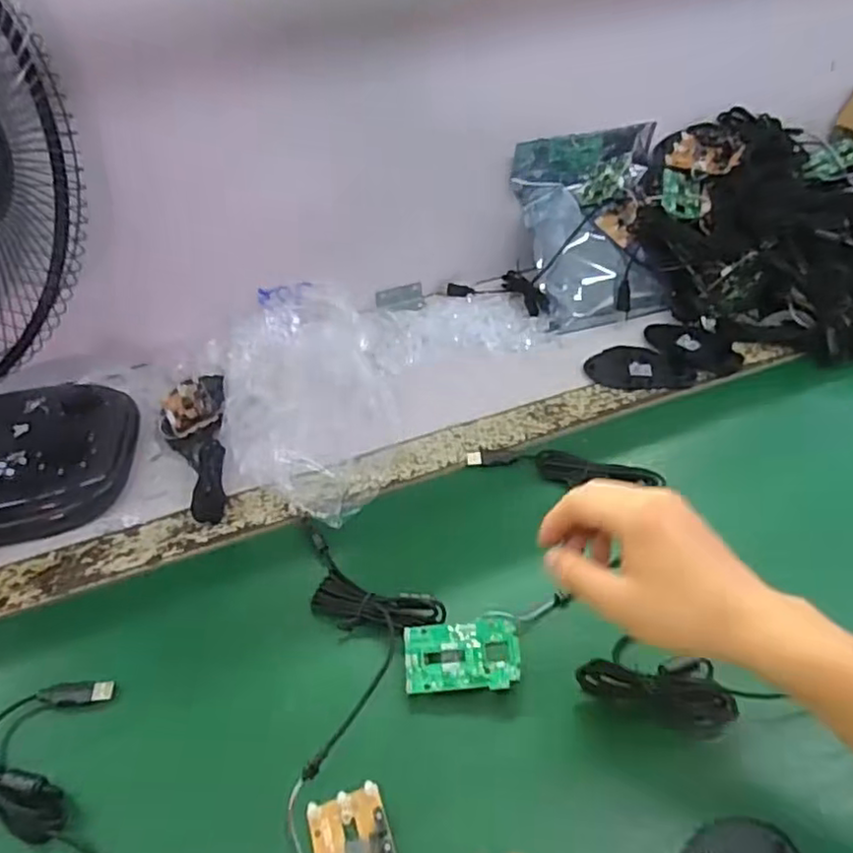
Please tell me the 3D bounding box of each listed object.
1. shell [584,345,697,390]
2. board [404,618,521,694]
[{"bbox_3d":[0.221,-0.064,0.680,0.104,0.010,0.068,7,46,1],"label":"shell"},{"bbox_3d":[0.024,0.155,0.444,0.076,0.006,0.045,-5,55,4],"label":"board"}]

